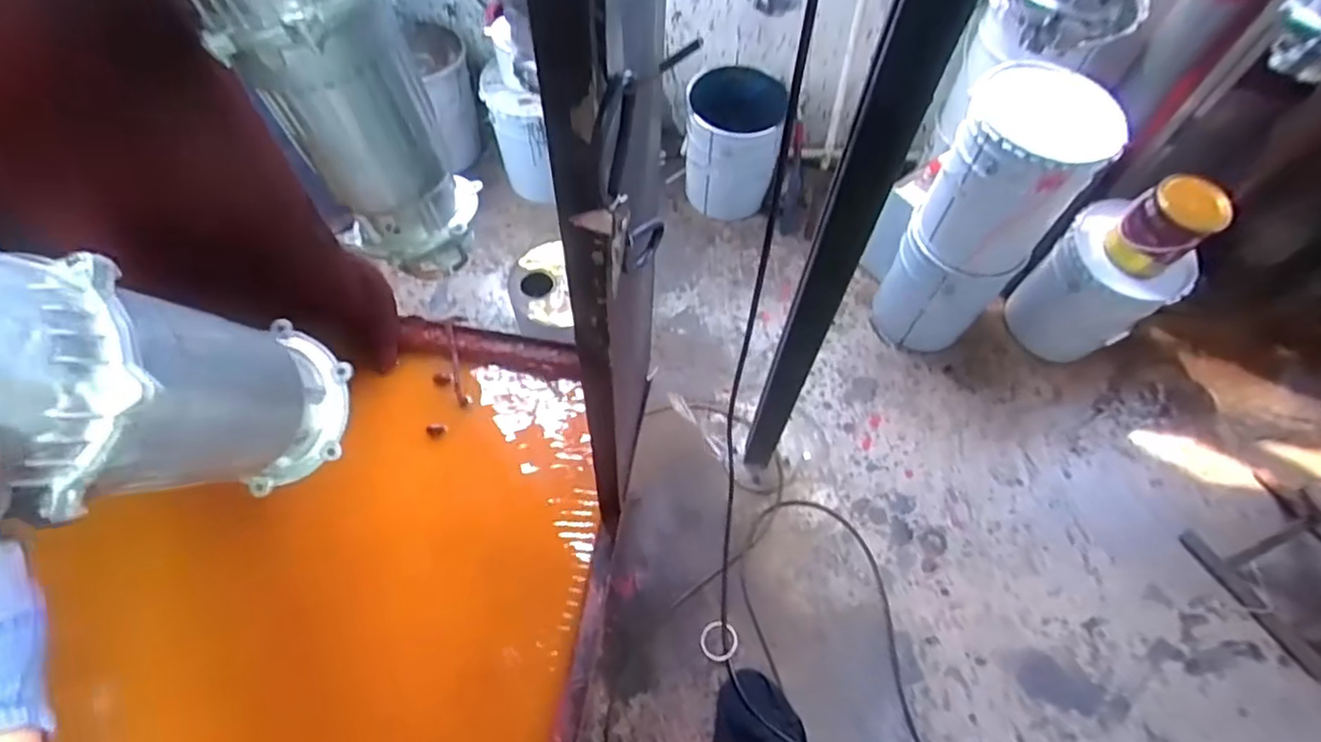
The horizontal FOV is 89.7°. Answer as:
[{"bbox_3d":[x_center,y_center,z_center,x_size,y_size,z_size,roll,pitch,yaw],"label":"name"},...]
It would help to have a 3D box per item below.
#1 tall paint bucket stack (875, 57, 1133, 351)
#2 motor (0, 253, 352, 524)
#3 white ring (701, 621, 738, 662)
[{"bbox_3d":[0.822,-0.399,1.737,0.331,0.792,0.402,32,66,14],"label":"tall paint bucket stack"},{"bbox_3d":[-0.348,0.014,0.454,0.129,0.331,0.131,27,82,11],"label":"motor"},{"bbox_3d":[0.136,0.623,1.527,0.087,0.005,0.087,-3,66,8],"label":"white ring"}]

